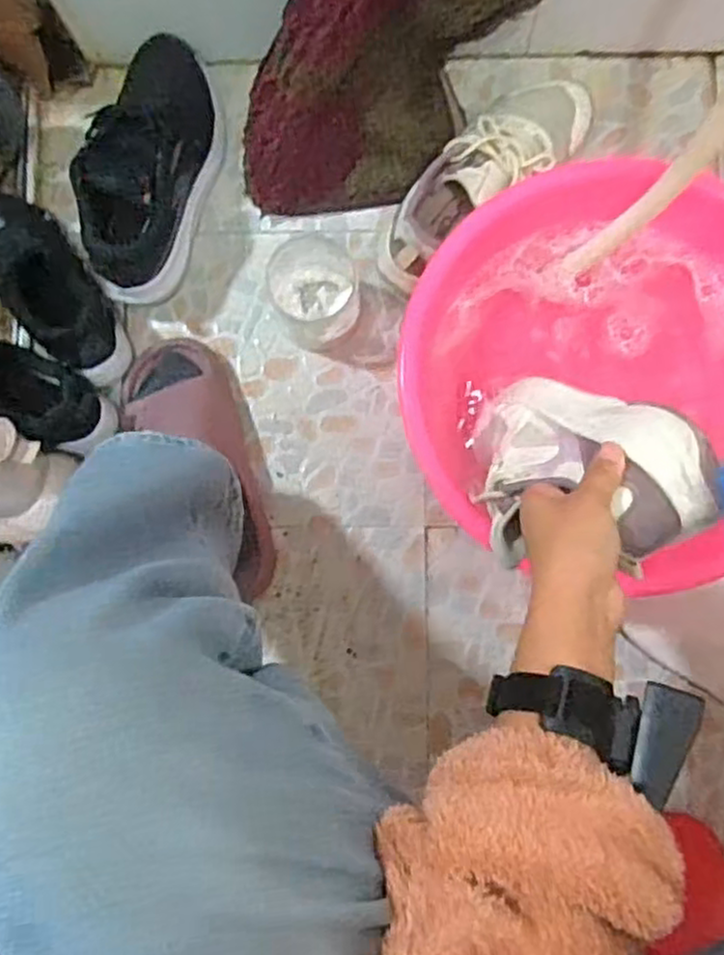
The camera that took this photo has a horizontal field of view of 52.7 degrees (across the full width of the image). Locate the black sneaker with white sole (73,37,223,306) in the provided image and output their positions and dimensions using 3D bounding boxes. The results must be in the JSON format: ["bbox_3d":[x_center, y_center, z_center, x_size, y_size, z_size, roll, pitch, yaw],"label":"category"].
[{"bbox_3d":[-0.197,-0.290,0.686,0.087,0.091,0.243,14,85,4],"label":"black sneaker with white sole"}]

